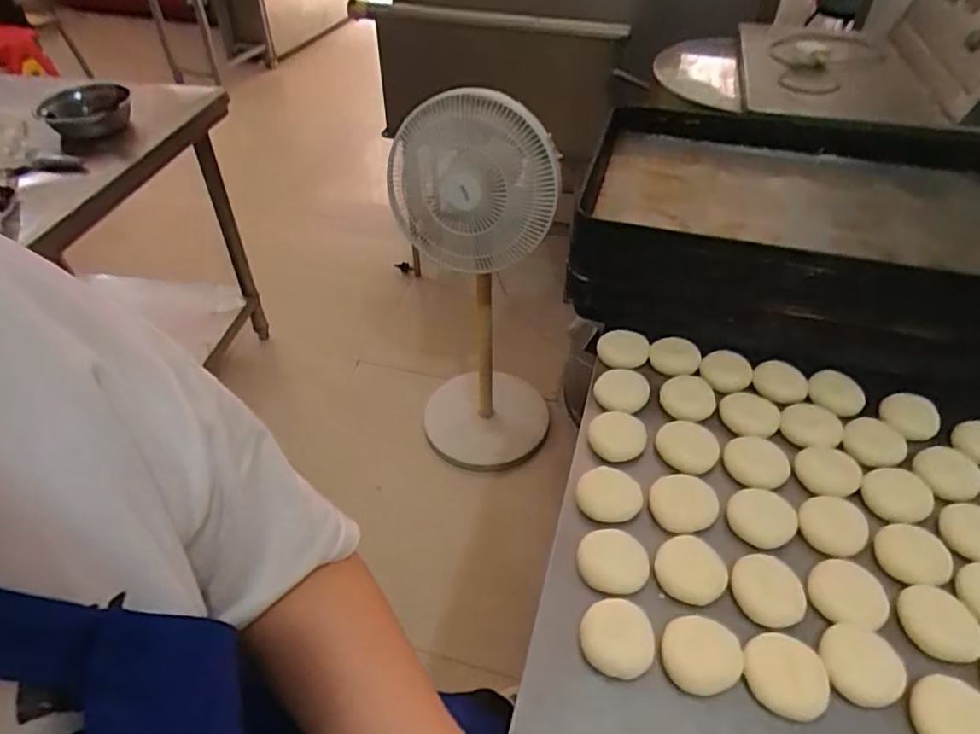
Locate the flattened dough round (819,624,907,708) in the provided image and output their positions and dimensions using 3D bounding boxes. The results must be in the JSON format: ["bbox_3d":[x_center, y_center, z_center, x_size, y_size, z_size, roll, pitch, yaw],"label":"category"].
[{"bbox_3d":[0.322,0.259,0.531,0.064,0.011,0.062,0,44,0],"label":"flattened dough round"}]

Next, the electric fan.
[{"bbox_3d":[-0.017,-0.172,1.505,0.344,0.967,0.352,6,44,6],"label":"electric fan"}]

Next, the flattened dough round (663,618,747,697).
[{"bbox_3d":[0.184,0.251,0.537,0.067,0.016,0.059,1,44,1],"label":"flattened dough round"}]

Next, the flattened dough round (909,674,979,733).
[{"bbox_3d":[0.381,0.289,0.501,0.068,0.009,0.064,0,44,0],"label":"flattened dough round"}]

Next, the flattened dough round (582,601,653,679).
[{"bbox_3d":[0.113,0.239,0.547,0.062,0.014,0.063,0,44,0],"label":"flattened dough round"}]

